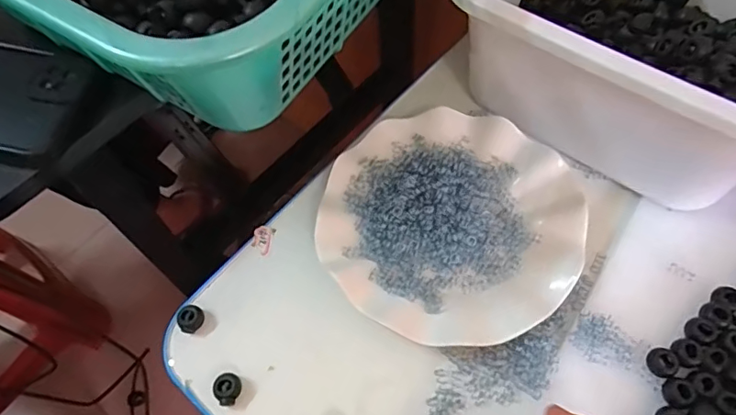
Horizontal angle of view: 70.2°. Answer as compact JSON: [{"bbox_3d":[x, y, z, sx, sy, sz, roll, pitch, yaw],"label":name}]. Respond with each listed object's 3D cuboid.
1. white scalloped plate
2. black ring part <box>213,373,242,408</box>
[{"bbox_3d":[0.059,0.009,0.382,0.177,0.025,0.176,-1,61,2],"label":"white scalloped plate"},{"bbox_3d":[-0.091,0.117,0.337,0.016,0.009,0.019,19,64,13],"label":"black ring part"}]

